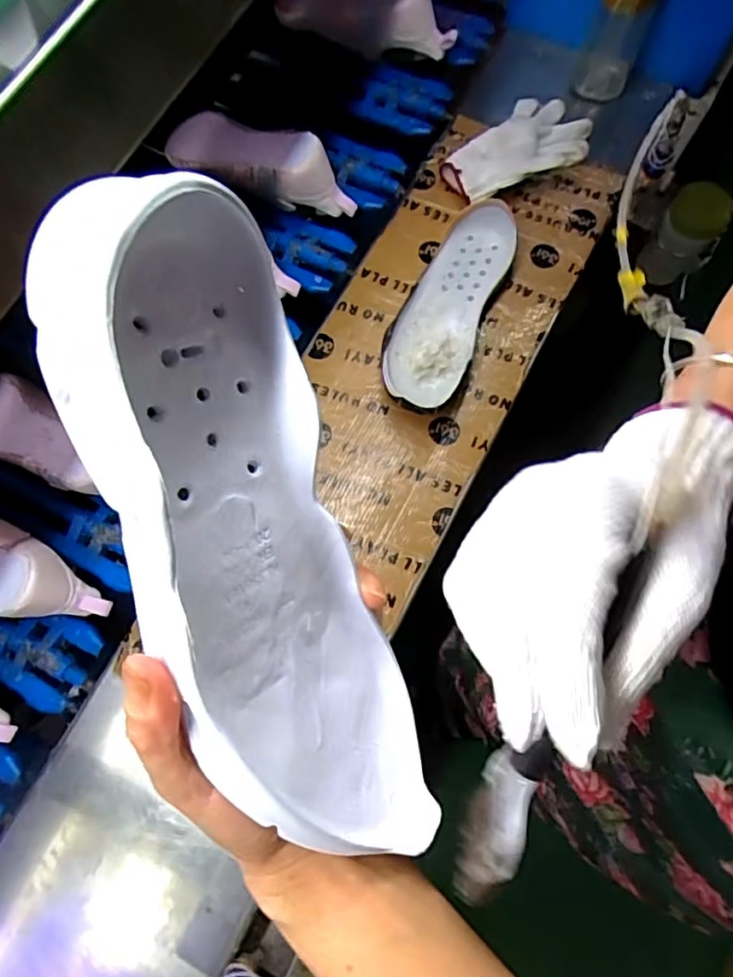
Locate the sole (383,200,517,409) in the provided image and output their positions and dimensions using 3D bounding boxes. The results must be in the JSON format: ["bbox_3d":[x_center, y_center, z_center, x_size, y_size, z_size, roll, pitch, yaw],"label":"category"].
[{"bbox_3d":[0.088,-0.194,0.641,0.086,0.057,0.245,22,76,6],"label":"sole"}]

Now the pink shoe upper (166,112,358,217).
[{"bbox_3d":[-0.122,-0.383,0.693,0.225,0.088,0.070,20,76,5],"label":"pink shoe upper"}]

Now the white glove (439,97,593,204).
[{"bbox_3d":[0.182,-0.386,0.673,0.176,0.031,0.102,-34,70,-13],"label":"white glove"}]

